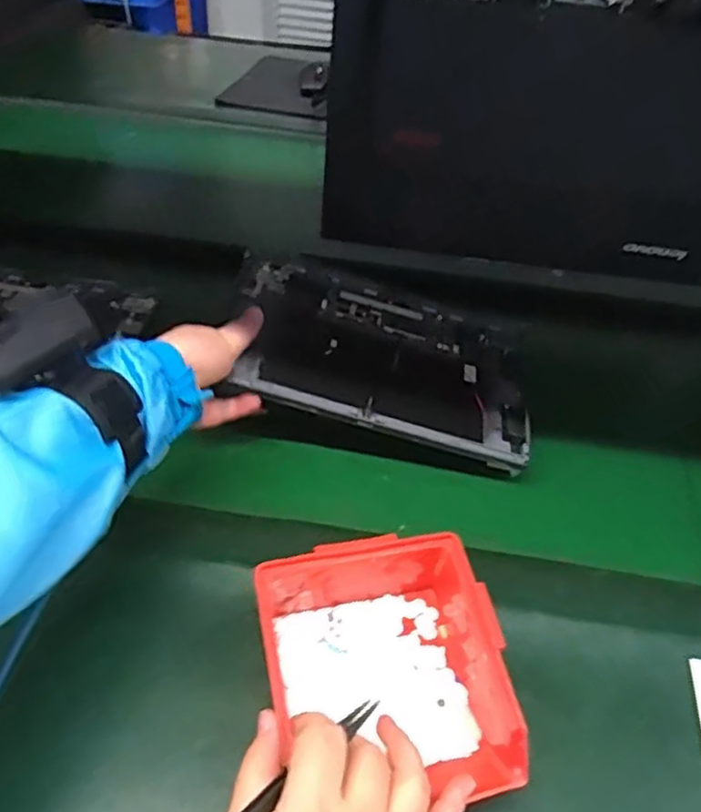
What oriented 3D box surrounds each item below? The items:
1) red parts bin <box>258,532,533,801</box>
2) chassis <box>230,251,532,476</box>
[{"bbox_3d":[0.020,0.143,0.382,0.123,0.065,0.139,-7,49,-12],"label":"red parts bin"},{"bbox_3d":[0.024,-0.041,0.555,0.240,0.013,0.153,17,49,-6],"label":"chassis"}]

